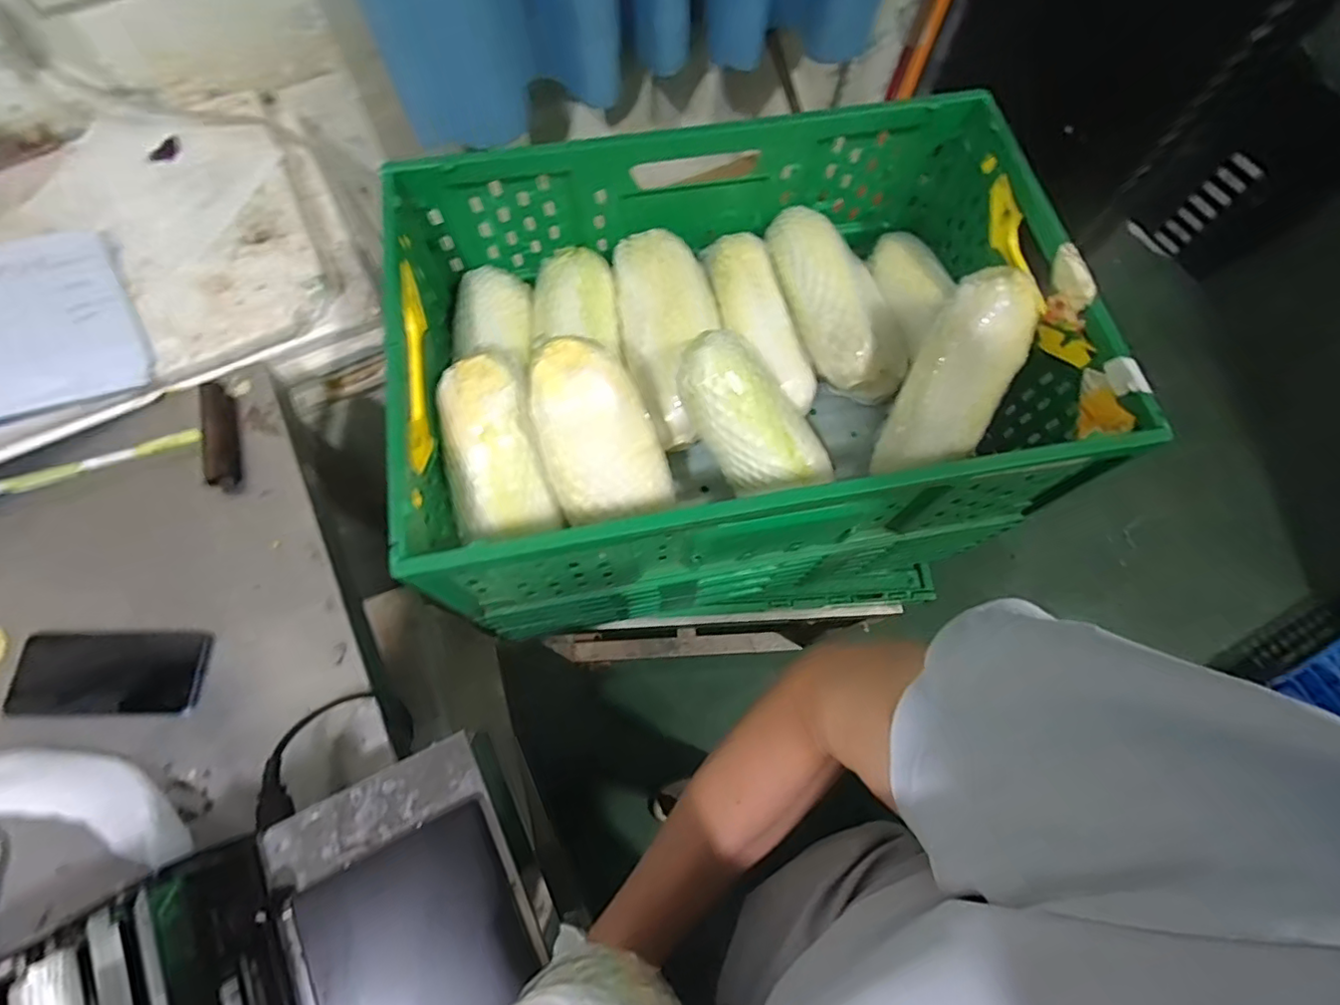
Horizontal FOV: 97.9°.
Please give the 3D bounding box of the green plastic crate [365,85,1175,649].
[{"bbox_3d":[0.060,-0.127,0.641,0.598,0.309,0.415,-10,70,-4],"label":"green plastic crate"}]

